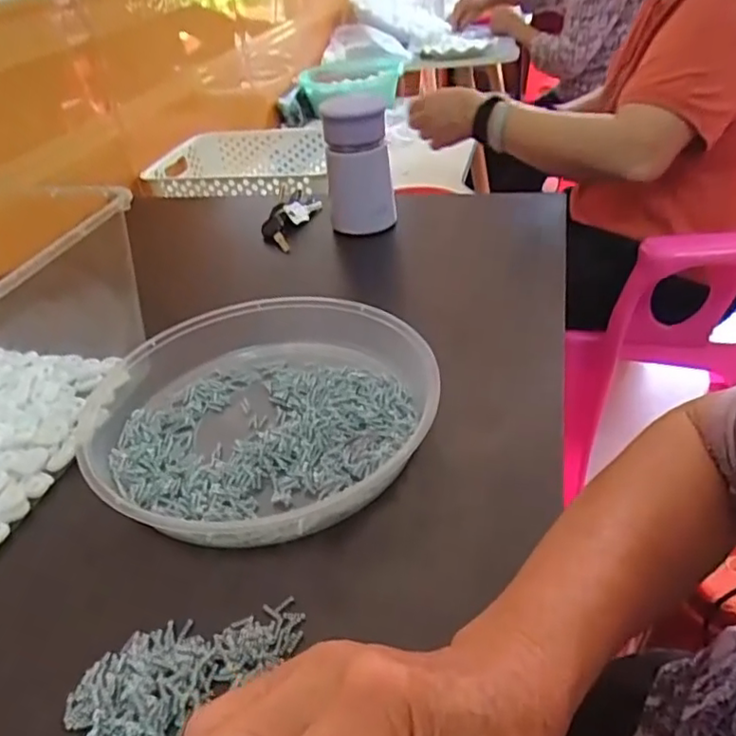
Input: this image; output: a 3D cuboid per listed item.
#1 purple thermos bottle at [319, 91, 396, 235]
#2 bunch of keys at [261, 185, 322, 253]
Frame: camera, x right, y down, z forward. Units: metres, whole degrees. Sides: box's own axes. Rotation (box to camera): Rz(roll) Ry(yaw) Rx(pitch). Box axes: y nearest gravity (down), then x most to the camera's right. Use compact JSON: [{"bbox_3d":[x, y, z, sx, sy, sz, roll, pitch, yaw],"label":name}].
[{"bbox_3d":[-0.010,-0.220,0.680,0.068,0.139,0.070,-7,35,0],"label":"purple thermos bottle"},{"bbox_3d":[-0.091,-0.177,0.732,0.056,0.029,0.140,0,36,10],"label":"bunch of keys"}]

